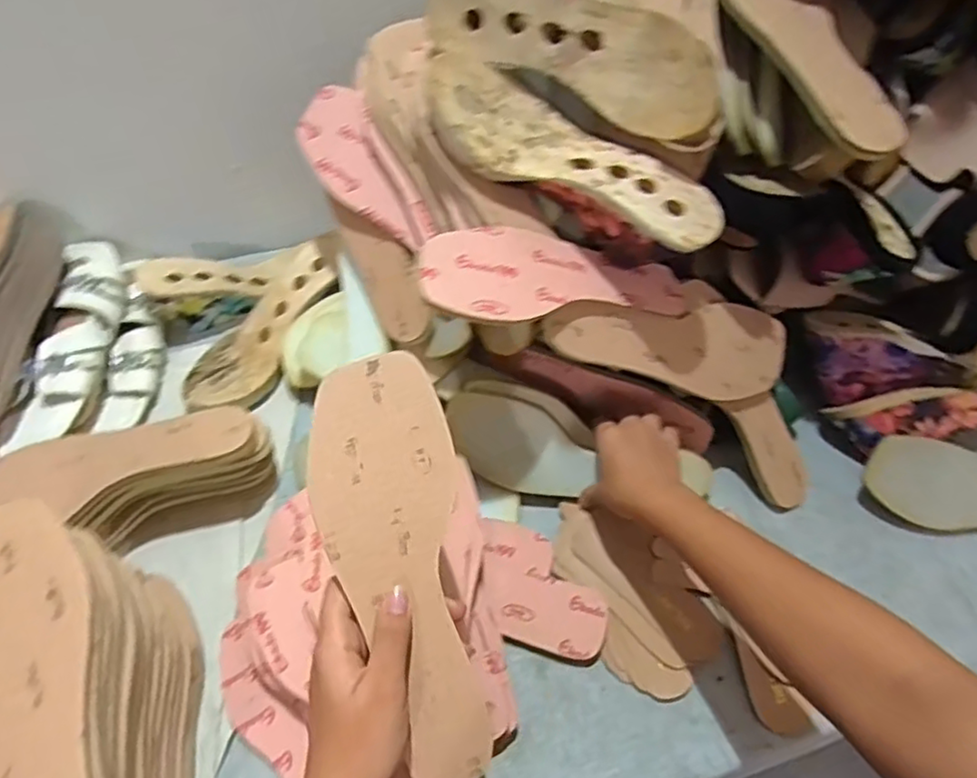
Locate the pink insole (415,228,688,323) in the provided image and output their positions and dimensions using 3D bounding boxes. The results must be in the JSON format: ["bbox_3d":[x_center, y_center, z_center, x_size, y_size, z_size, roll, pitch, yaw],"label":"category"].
[{"bbox_3d":[0.059,-0.090,0.518,0.239,0.023,0.073,-3,53,-27],"label":"pink insole"}]

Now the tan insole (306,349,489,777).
[{"bbox_3d":[-0.046,0.097,0.367,0.082,0.006,0.235,-11,80,-19],"label":"tan insole"}]

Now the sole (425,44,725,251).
[{"bbox_3d":[0.065,-0.187,0.493,0.238,0.052,0.082,24,58,15],"label":"sole"}]

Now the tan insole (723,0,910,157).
[{"bbox_3d":[0.237,-0.267,0.495,0.056,0.013,0.225,-22,70,1],"label":"tan insole"}]

